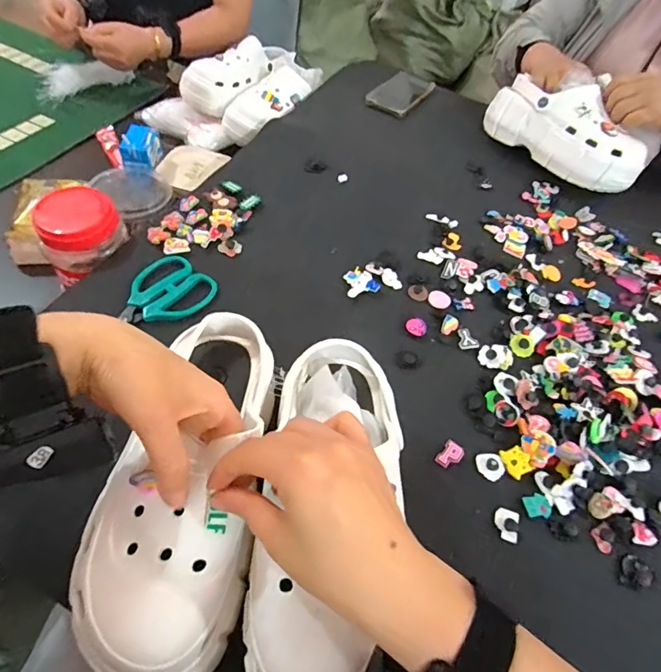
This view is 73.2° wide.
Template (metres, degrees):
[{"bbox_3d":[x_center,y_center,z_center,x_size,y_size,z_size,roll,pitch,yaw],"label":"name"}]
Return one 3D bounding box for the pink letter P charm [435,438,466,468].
[{"bbox_3d":[0.112,0.112,0.416,0.019,0.007,0.027,36,57,18],"label":"pink letter P charm"}]

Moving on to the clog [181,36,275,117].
[{"bbox_3d":[-0.196,-0.506,0.857,0.087,0.067,0.195,37,71,23],"label":"clog"}]

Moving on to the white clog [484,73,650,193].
[{"bbox_3d":[0.365,-0.323,0.695,0.094,0.092,0.250,-32,64,-27],"label":"white clog"}]

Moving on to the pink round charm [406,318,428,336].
[{"bbox_3d":[0.098,-0.010,0.503,0.023,0.009,0.019,27,54,16],"label":"pink round charm"}]

